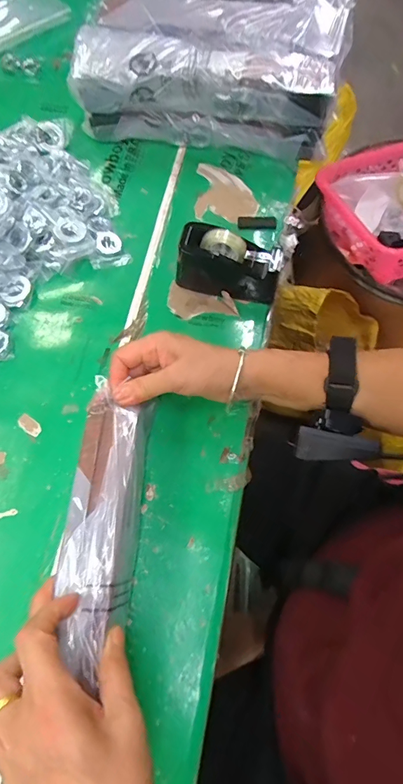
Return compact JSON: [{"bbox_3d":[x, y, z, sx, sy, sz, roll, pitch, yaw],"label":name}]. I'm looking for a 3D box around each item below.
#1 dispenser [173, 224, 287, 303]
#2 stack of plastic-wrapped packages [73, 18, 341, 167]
[{"bbox_3d":[0.031,-0.148,0.458,0.115,0.065,0.047,13,70,6],"label":"dispenser"},{"bbox_3d":[0.003,-0.374,0.529,0.308,0.105,0.087,7,70,4],"label":"stack of plastic-wrapped packages"}]

